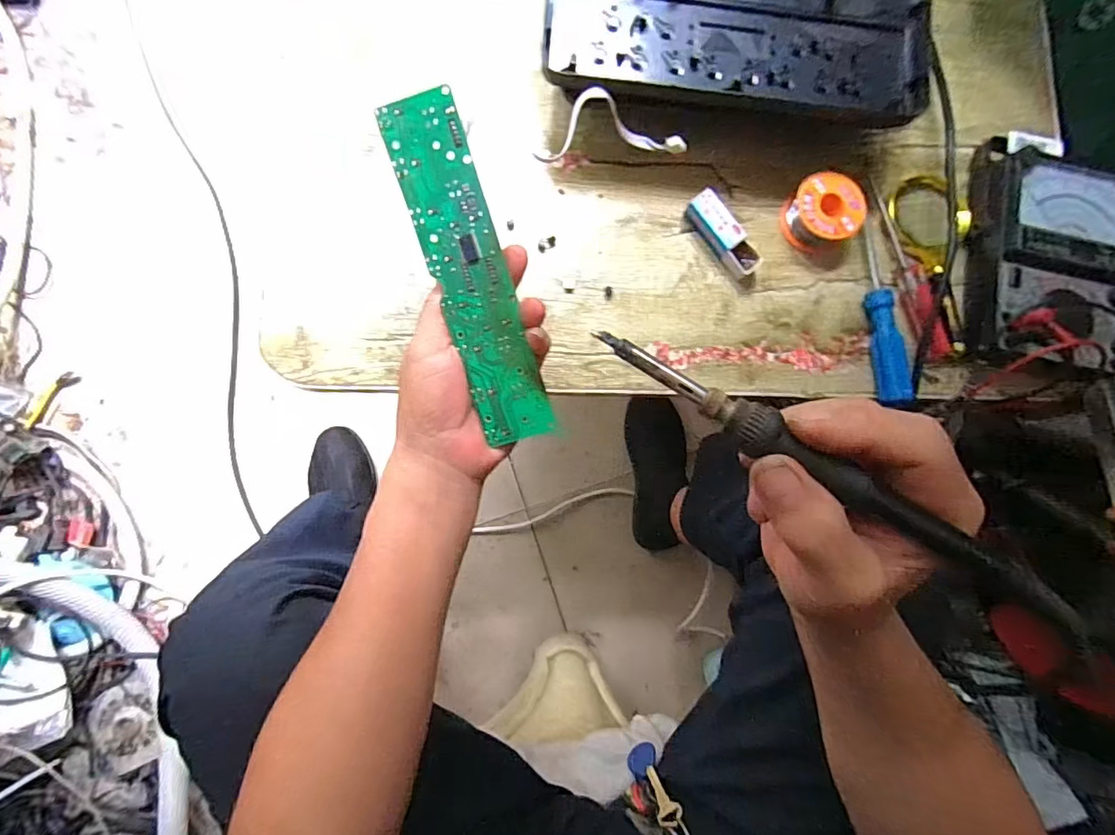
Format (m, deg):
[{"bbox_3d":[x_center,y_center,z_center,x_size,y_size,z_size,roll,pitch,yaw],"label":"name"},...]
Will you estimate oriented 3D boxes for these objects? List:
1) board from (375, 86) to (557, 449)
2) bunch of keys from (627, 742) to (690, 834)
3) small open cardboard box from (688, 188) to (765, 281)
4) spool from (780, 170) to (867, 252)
[{"bbox_3d":[-0.052,-0.083,0.311,0.044,0.004,0.205,-16,101,4],"label":"board"},{"bbox_3d":[0.087,0.344,0.443,0.048,0.131,0.028,-39,112,-7],"label":"bunch of keys"},{"bbox_3d":[0.129,-0.143,0.406,0.024,0.020,0.070,-37,90,-7],"label":"small open cardboard box"},{"bbox_3d":[0.212,-0.164,0.410,0.053,0.028,0.052,0,86,-6],"label":"spool"}]

